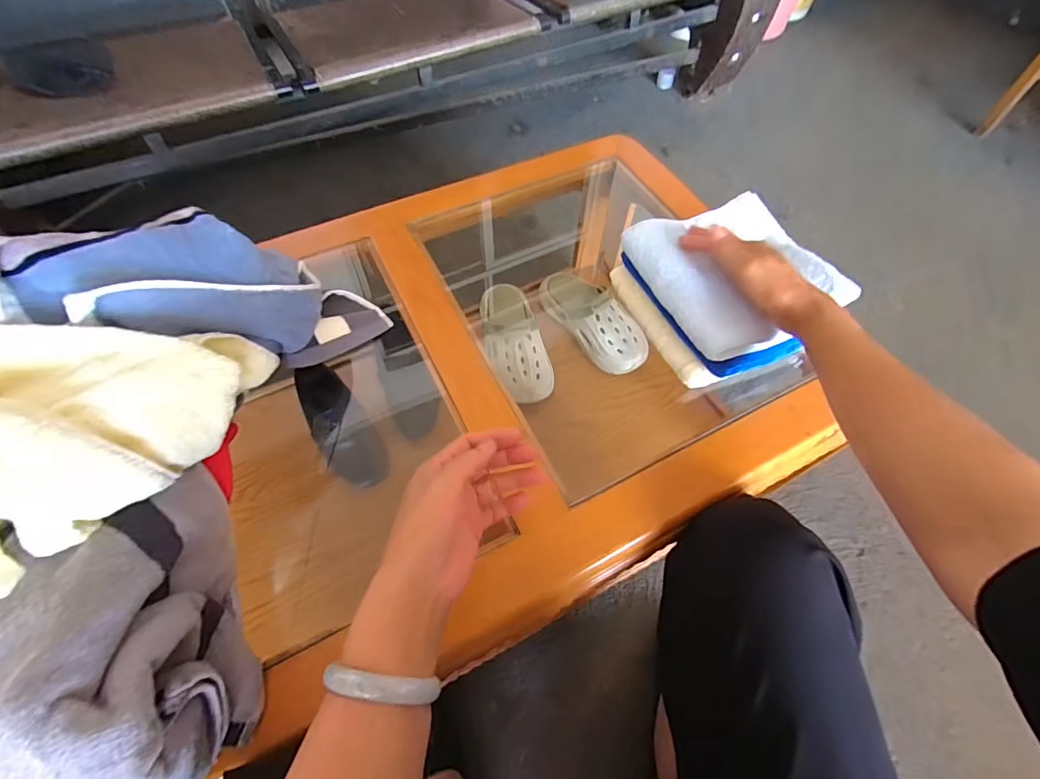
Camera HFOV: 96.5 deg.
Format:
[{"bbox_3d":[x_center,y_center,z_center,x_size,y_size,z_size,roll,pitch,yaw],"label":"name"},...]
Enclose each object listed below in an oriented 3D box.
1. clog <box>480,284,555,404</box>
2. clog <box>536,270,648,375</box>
[{"bbox_3d":[-0.012,-0.098,0.877,0.109,0.078,0.267,-13,61,-8],"label":"clog"},{"bbox_3d":[0.140,-0.142,0.893,0.088,0.108,0.257,-32,66,-18],"label":"clog"}]

